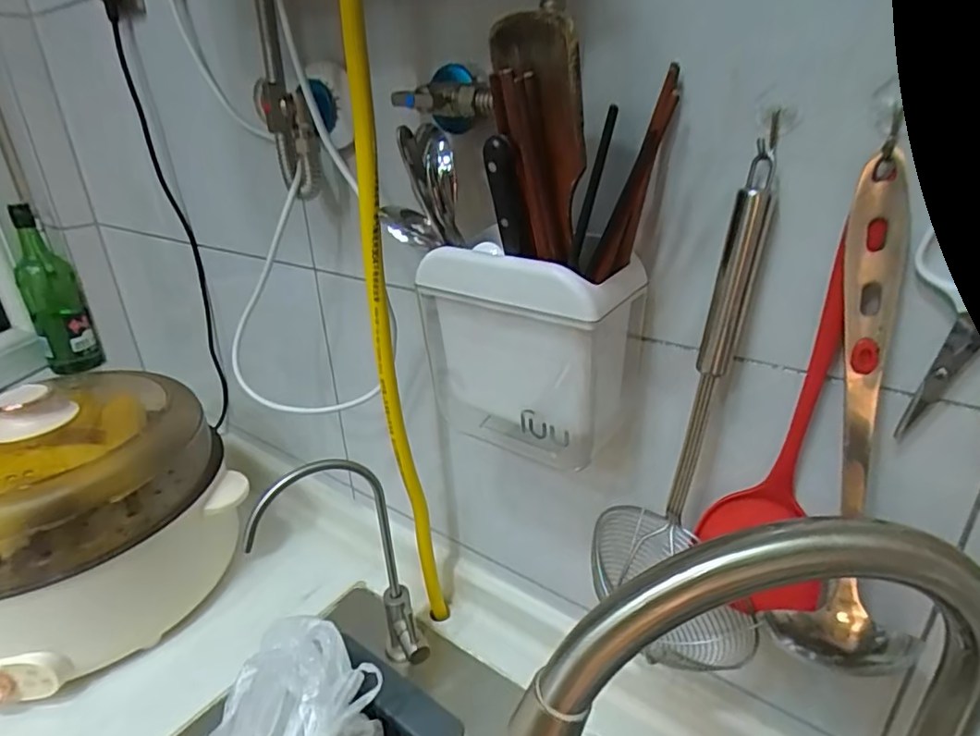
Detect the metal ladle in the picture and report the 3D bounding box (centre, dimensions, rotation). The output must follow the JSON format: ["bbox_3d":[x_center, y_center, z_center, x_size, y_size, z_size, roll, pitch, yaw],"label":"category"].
[{"bbox_3d":[0.225,0.048,0.332,0.066,0.305,0.071,2,27,6],"label":"metal ladle"}]

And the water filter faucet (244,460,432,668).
[{"bbox_3d":[-0.139,0.201,0.541,0.136,0.271,0.056,-7,27,-12],"label":"water filter faucet"}]

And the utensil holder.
[{"bbox_3d":[0.026,-0.014,0.433,0.155,0.158,0.084,17,32,32],"label":"utensil holder"}]

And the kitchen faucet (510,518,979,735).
[{"bbox_3d":[0.151,0.235,0.285,0.297,0.364,0.058,-2,27,-3],"label":"kitchen faucet"}]

